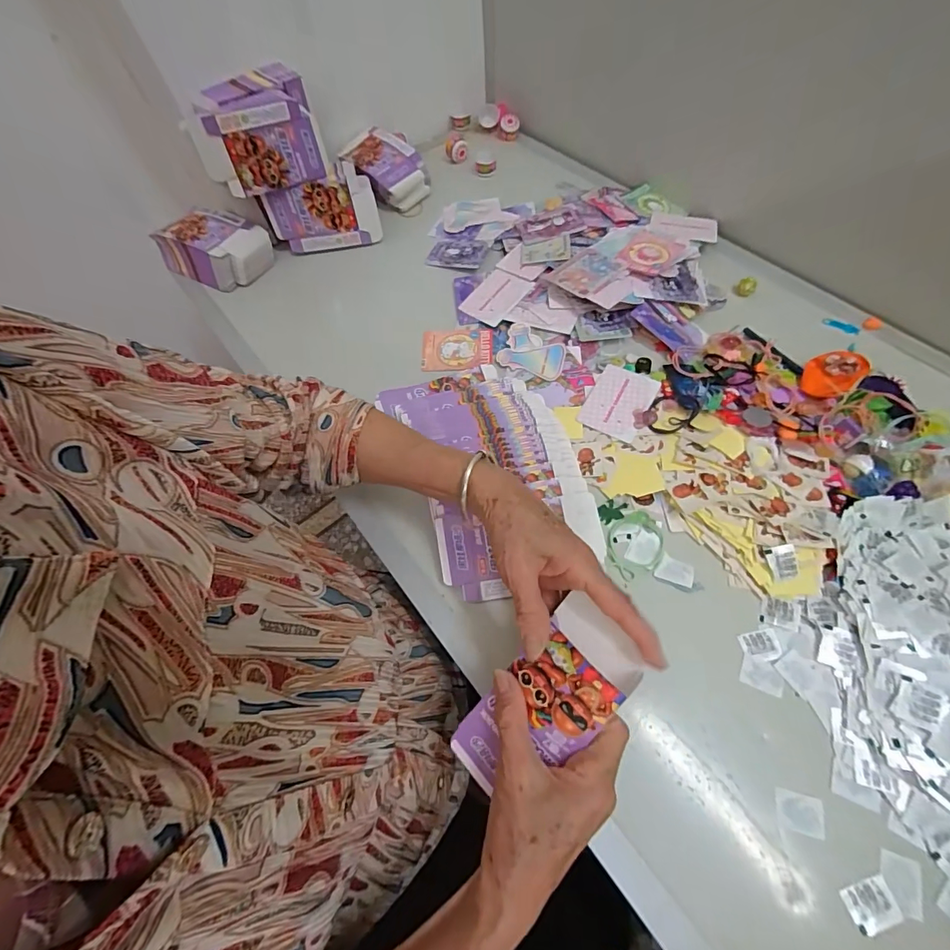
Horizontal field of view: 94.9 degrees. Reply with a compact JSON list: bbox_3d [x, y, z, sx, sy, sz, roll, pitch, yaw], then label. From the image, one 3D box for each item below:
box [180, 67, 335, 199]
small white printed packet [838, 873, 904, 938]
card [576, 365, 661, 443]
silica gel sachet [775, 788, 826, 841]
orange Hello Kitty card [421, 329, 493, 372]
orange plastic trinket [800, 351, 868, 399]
[{"bbox_3d":[-0.280,-0.442,0.566,0.147,0.084,0.130,-21,65,-7],"label":"box"},{"bbox_3d":[0.264,0.286,0.290,0.030,0.006,0.025,-15,62,-5],"label":"small white printed packet"},{"bbox_3d":[0.158,-0.081,0.481,0.064,0.005,0.089,25,67,20],"label":"card"},{"bbox_3d":[0.235,0.244,0.315,0.031,0.004,0.025,11,63,9],"label":"silica gel sachet"},{"bbox_3d":[-0.022,-0.155,0.543,0.086,0.009,0.060,-3,65,6],"label":"orange Hello Kitty card"},{"bbox_3d":[0.379,-0.106,0.465,0.054,0.035,0.046,-41,67,-18],"label":"orange plastic trinket"}]

